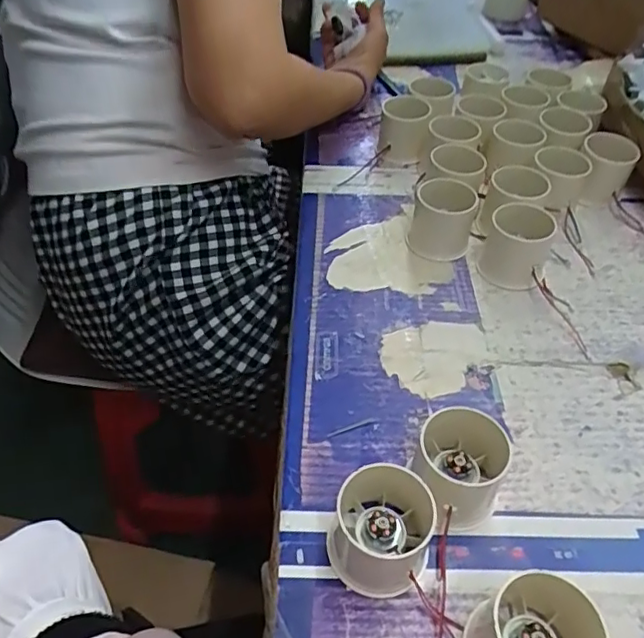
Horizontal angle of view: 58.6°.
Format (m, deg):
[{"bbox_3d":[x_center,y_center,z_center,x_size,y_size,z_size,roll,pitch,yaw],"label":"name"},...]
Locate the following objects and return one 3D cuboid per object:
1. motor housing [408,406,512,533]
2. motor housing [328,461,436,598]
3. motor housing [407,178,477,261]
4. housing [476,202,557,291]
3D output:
[{"bbox_3d":[0.080,0.089,0.338,0.051,0.050,0.058,17,49,17],"label":"motor housing"},{"bbox_3d":[0.032,0.113,0.312,0.054,0.051,0.053,-1,46,1],"label":"motor housing"},{"bbox_3d":[0.105,-0.089,0.507,0.053,0.046,0.052,7,47,8],"label":"motor housing"},{"bbox_3d":[0.163,-0.061,0.480,0.053,0.055,0.053,-1,46,1],"label":"housing"}]

